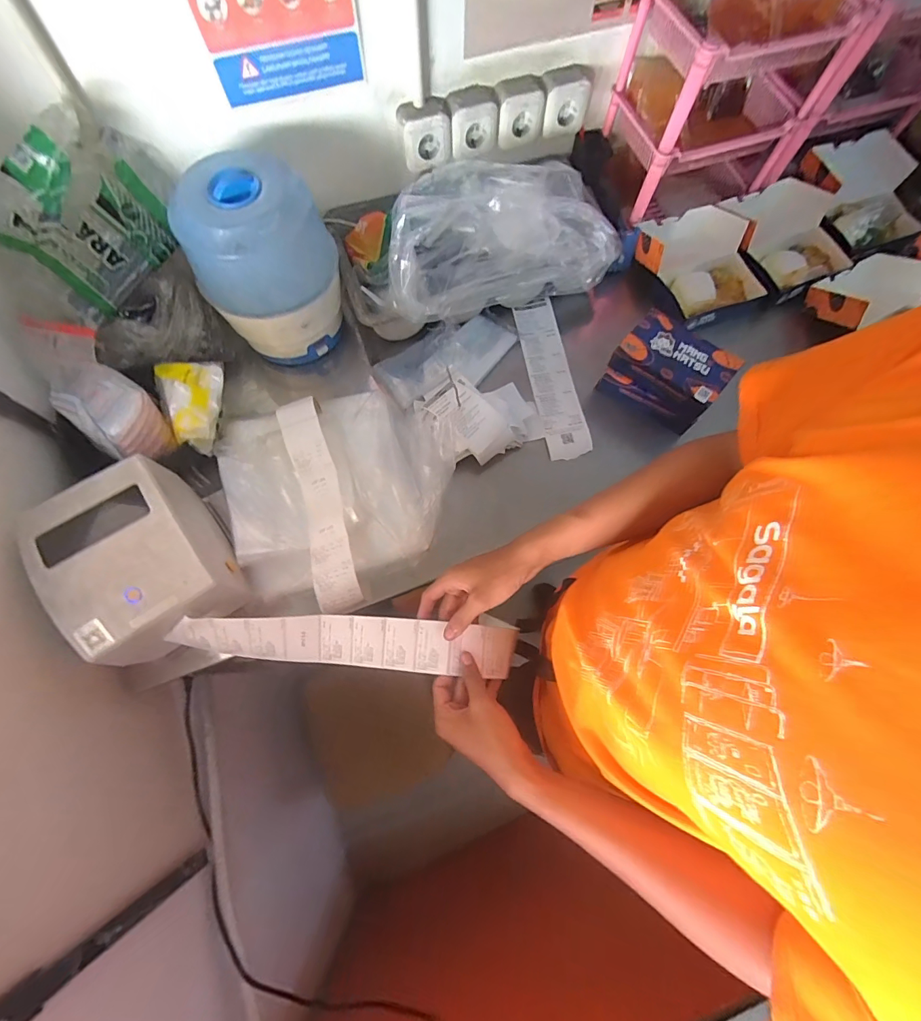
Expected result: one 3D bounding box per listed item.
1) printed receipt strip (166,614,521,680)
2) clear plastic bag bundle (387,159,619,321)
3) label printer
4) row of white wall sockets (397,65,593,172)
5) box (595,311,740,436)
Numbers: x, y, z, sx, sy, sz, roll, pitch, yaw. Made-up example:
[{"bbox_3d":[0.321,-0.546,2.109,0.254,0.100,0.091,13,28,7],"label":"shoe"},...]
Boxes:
[{"bbox_3d":[-0.149,0.165,0.555,0.430,0.041,0.060,3,72,2],"label":"printed receipt strip"},{"bbox_3d":[0.053,-0.475,0.743,0.384,0.144,0.215,-17,73,-7],"label":"clear plastic bag bundle"},{"bbox_3d":[-0.430,0.068,0.596,0.177,0.140,0.217,-34,75,-11],"label":"label printer"},{"bbox_3d":[0.067,-0.686,0.763,0.354,0.087,0.072,-22,73,-8],"label":"row of white wall sockets"},{"bbox_3d":[0.356,-0.236,0.760,0.173,0.109,0.126,39,75,11],"label":"box"}]

